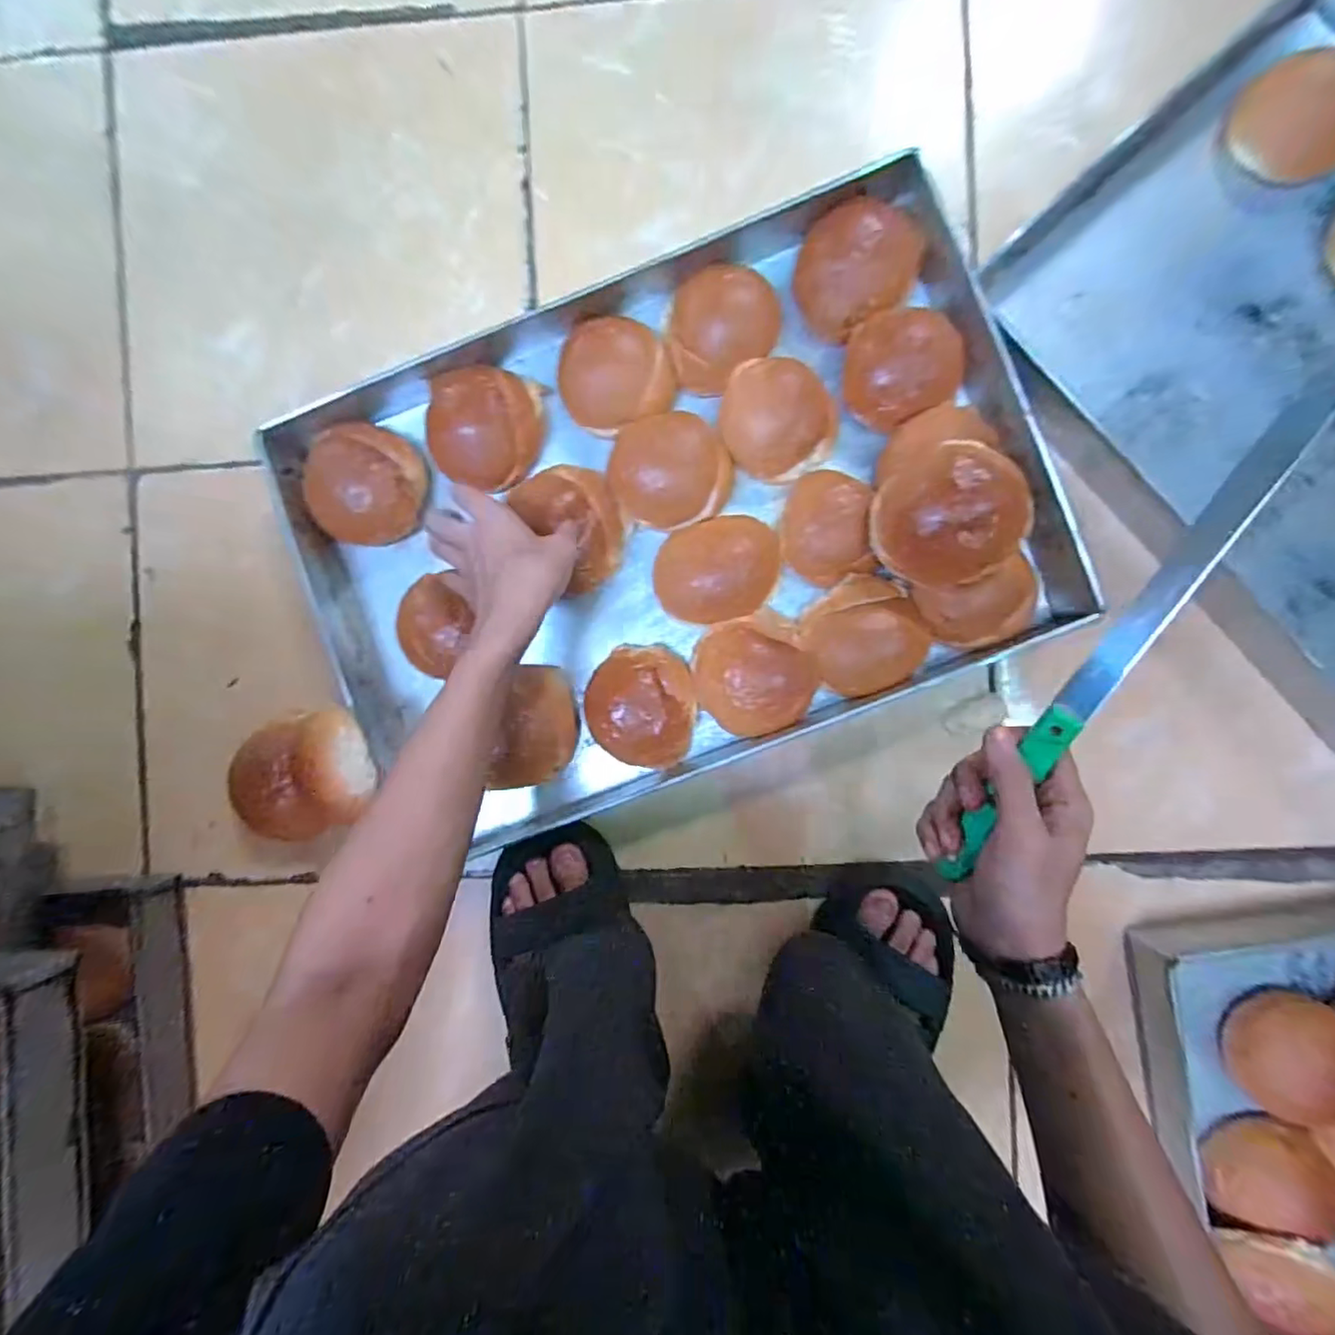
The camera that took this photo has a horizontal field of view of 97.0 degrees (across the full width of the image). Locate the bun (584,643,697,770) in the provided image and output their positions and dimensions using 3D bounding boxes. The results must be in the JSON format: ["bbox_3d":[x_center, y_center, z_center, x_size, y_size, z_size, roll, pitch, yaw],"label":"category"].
[{"bbox_3d":[-0.023,0.034,0.527,0.094,0.063,0.104,5,92,3],"label":"bun"}]

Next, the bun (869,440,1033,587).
[{"bbox_3d":[0.225,-0.120,0.473,0.105,0.070,0.103,0,92,3],"label":"bun"}]

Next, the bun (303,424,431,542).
[{"bbox_3d":[-0.269,-0.163,0.533,0.094,0.066,0.106,16,92,2],"label":"bun"}]

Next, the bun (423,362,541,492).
[{"bbox_3d":[-0.167,-0.215,0.525,0.098,0.057,0.103,0,92,3],"label":"bun"}]

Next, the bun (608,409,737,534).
[{"bbox_3d":[0.003,-0.172,0.518,0.109,0.040,0.093,-13,91,3],"label":"bun"}]

